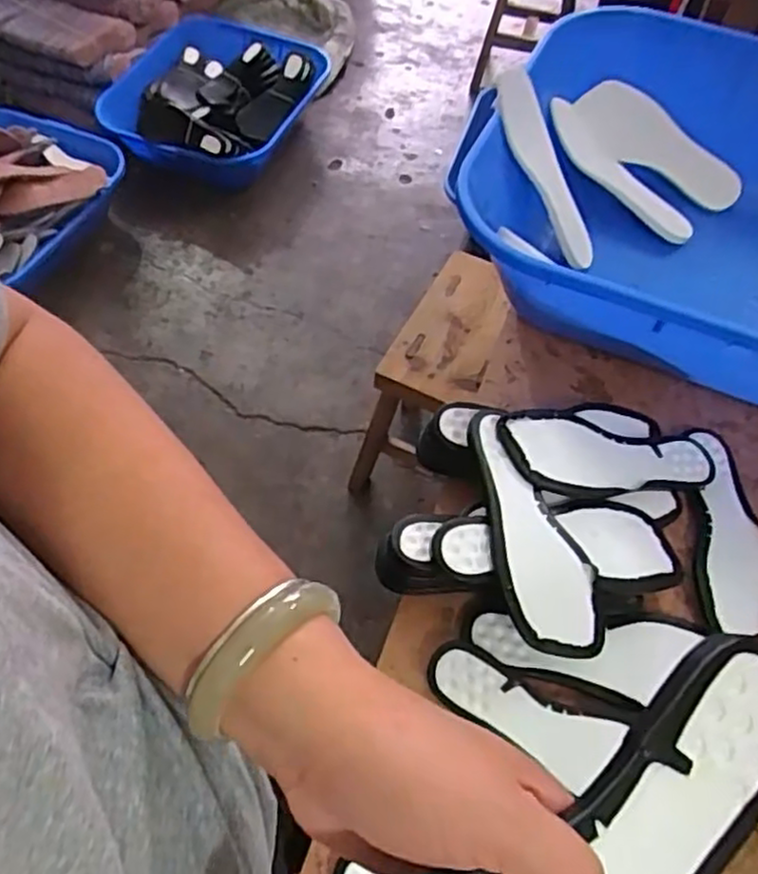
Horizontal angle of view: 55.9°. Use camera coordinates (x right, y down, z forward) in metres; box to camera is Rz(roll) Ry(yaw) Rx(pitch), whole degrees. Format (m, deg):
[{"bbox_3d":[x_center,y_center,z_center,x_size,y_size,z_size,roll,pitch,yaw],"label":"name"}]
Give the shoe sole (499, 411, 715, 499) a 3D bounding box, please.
[{"bbox_3d":[0.226,0.021,0.685,0.231,0.018,0.080,6,55,-19],"label":"shoe sole"}]

